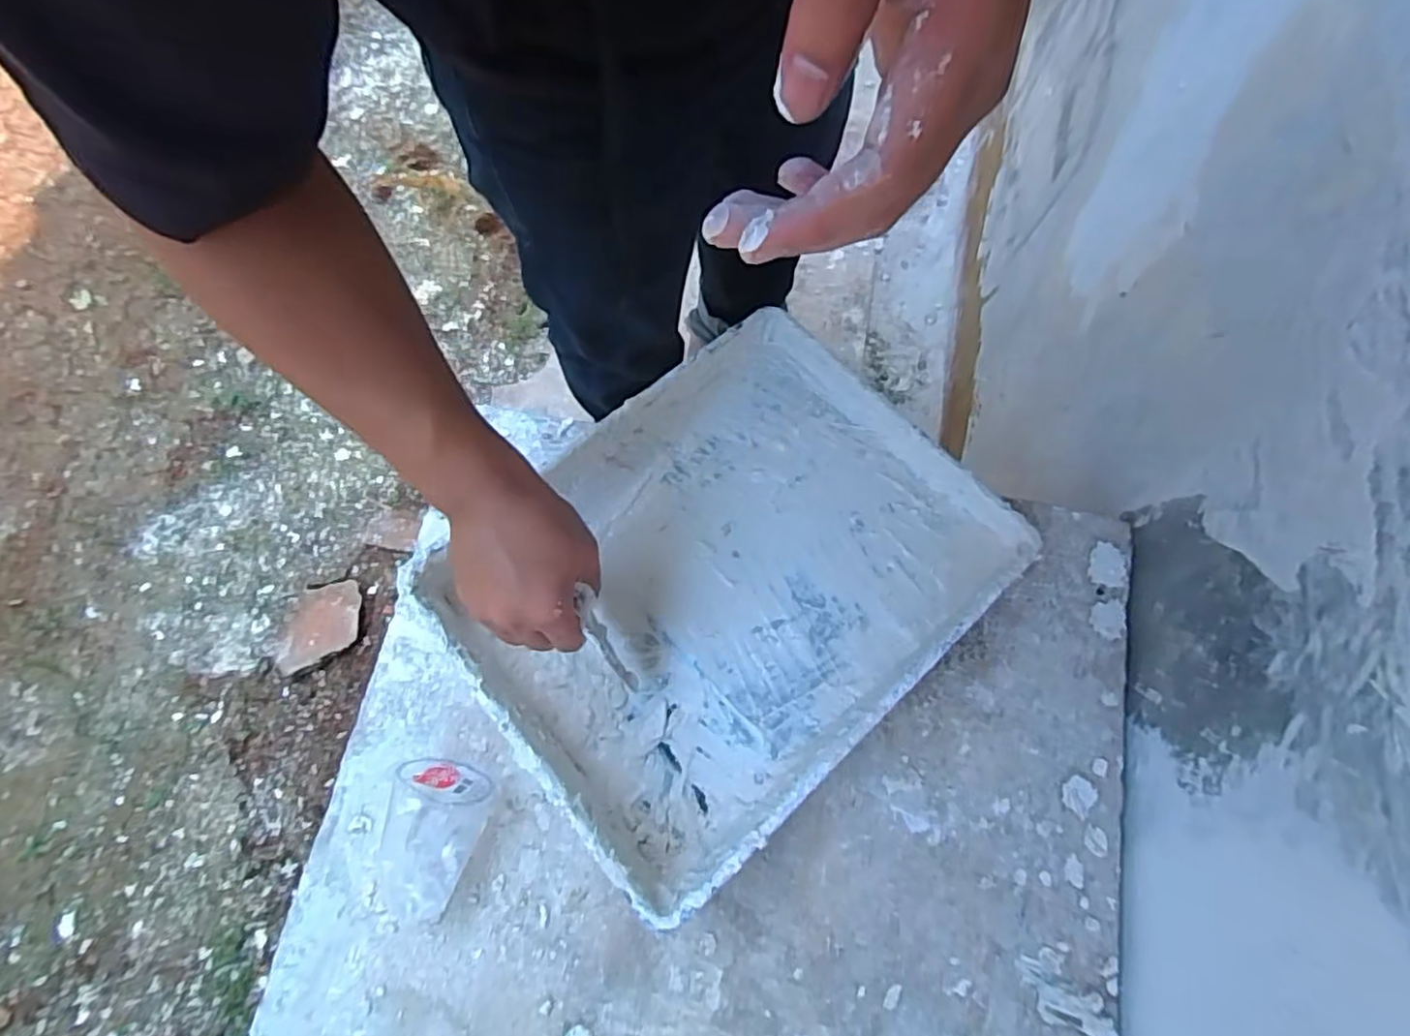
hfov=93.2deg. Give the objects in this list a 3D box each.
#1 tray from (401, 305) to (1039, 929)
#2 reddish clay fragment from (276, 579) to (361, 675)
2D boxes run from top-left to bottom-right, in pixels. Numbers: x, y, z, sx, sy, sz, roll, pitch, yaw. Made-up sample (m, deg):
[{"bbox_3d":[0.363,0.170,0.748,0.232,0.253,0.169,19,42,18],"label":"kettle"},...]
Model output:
[{"bbox_3d":[0.013,0.037,0.475,0.346,0.078,0.276,-41,79,-11],"label":"tray"},{"bbox_3d":[-0.643,0.184,1.123,0.102,0.021,0.162,13,75,4],"label":"reddish clay fragment"}]

